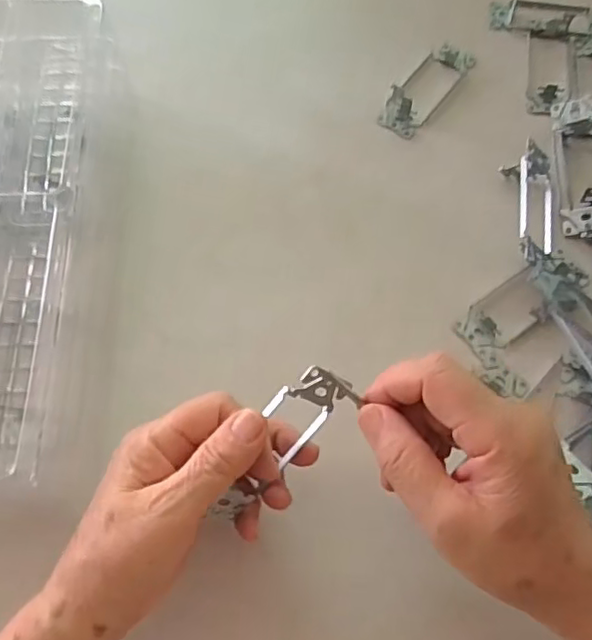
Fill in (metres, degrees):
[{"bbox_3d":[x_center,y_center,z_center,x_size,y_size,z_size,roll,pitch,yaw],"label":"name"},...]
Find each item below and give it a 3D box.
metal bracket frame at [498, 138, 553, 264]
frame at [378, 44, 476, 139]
[{"bbox_3d":[0.175,-0.084,0.458,0.035,0.020,0.105,6,67,2],"label":"metal bracket frame"},{"bbox_3d":[0.109,-0.196,0.514,0.037,0.020,0.106,35,71,13],"label":"frame"}]

